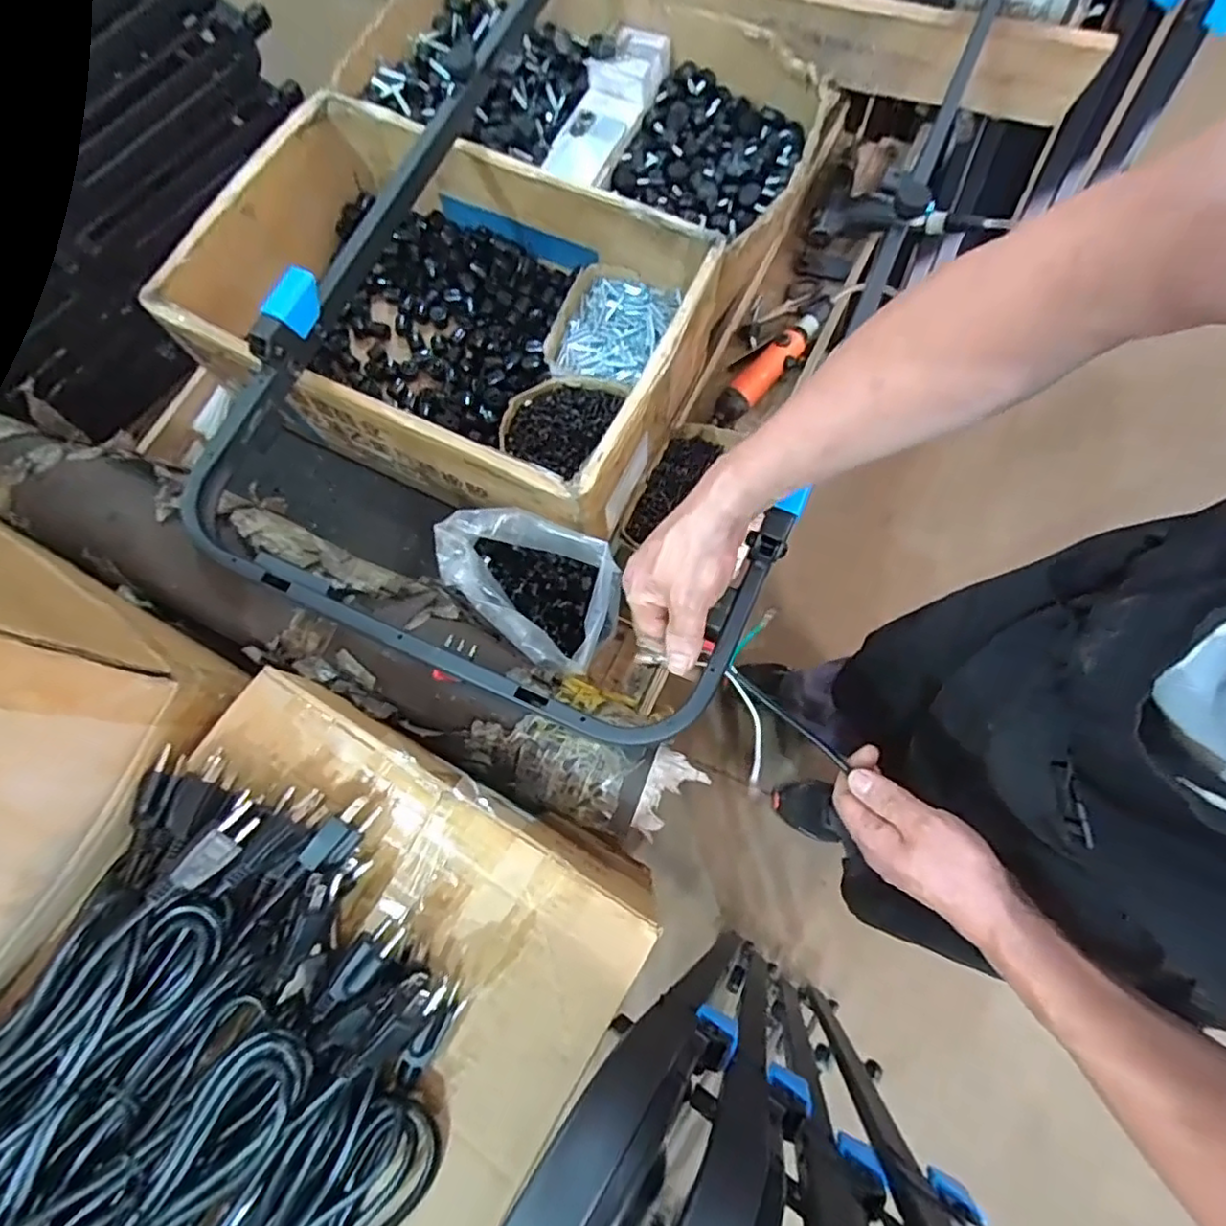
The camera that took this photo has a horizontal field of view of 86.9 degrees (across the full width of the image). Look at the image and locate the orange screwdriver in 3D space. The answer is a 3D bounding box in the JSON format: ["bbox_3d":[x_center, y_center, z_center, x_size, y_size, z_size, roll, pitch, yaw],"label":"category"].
[{"bbox_3d":[0.217,-0.336,0.859,0.050,0.037,0.242,41,79,12],"label":"orange screwdriver"}]

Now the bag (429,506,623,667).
[{"bbox_3d":[-0.080,-0.025,0.656,0.182,0.117,0.128,30,77,10],"label":"bag"}]

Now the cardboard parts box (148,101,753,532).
[{"bbox_3d":[-0.188,-0.336,0.760,0.544,0.189,0.365,24,76,8],"label":"cardboard parts box"}]

